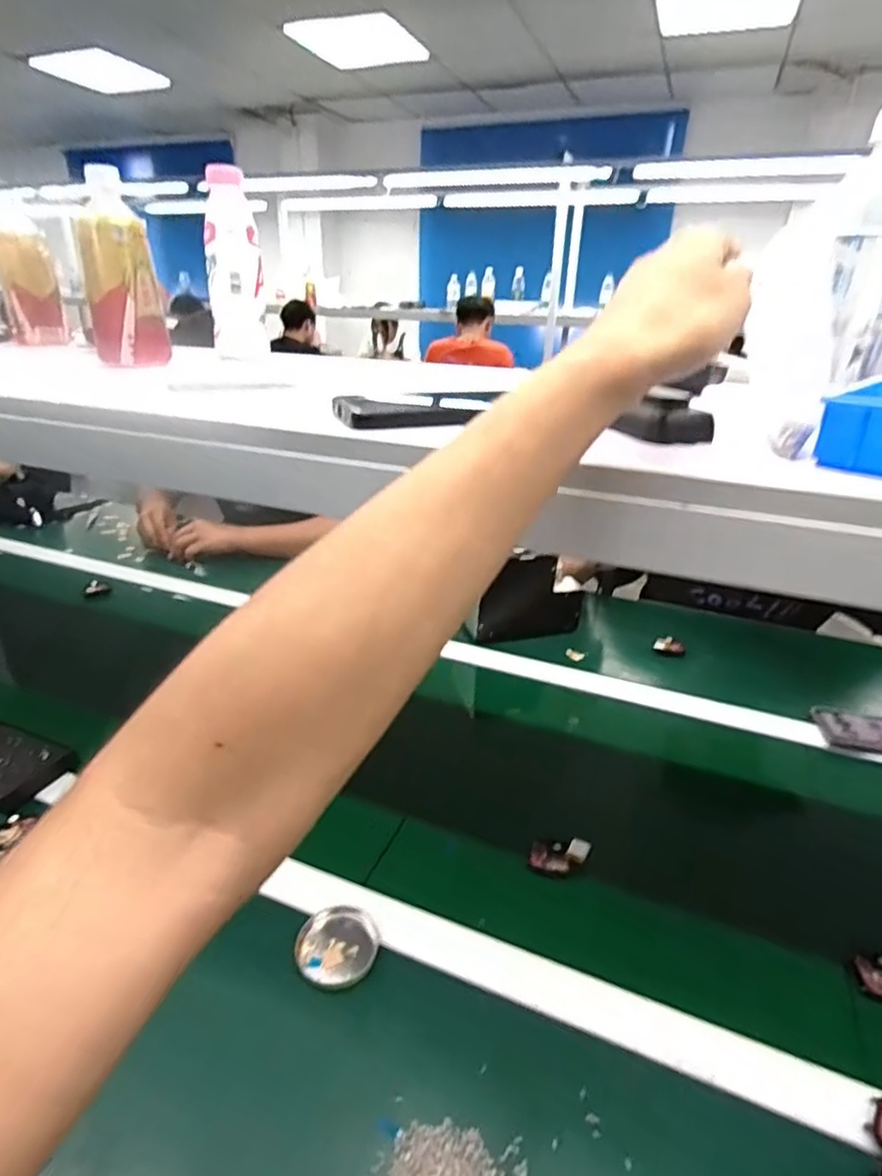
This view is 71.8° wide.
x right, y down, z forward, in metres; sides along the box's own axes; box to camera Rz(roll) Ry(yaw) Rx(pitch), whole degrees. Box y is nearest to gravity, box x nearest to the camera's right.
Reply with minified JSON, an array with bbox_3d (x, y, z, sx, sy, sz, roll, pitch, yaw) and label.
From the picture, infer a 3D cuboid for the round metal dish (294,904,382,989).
[{"bbox_3d":[-0.086,0.298,0.509,0.063,0.011,0.066,2,26,-1],"label":"round metal dish"}]

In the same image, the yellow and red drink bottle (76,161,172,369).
[{"bbox_3d":[-0.332,-0.325,0.631,0.070,0.170,0.059,-10,29,-22],"label":"yellow and red drink bottle"}]

